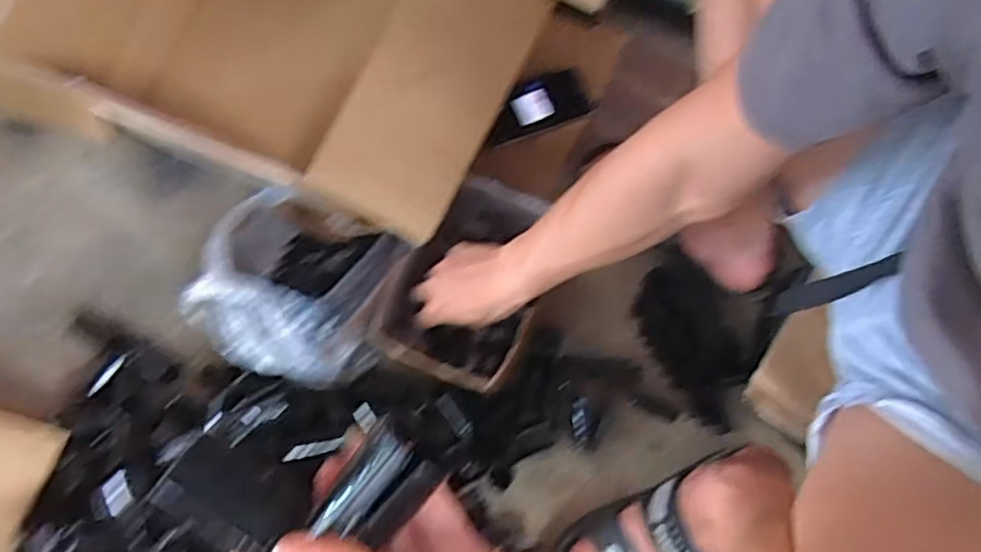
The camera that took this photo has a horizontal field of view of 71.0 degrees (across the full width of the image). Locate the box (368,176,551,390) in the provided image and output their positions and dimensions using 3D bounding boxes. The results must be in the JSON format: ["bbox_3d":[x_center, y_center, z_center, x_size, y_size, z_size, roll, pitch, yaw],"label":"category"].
[{"bbox_3d":[-0.018,0.007,0.759,0.158,0.125,0.223,29,77,9],"label":"box"}]

